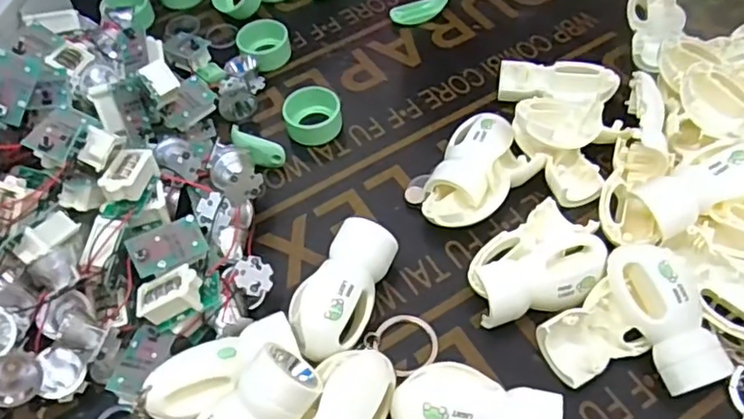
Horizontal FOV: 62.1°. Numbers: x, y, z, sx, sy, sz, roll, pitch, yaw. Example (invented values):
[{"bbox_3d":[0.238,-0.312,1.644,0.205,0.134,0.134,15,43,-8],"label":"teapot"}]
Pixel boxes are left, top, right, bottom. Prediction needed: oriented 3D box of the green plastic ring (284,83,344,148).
[{"bbox_3d":[-0.034,-0.055,0.363,0.032,0.018,0.032,-2,54,3],"label":"green plastic ring"}]

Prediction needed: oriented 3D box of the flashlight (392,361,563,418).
[{"bbox_3d":[0.042,0.084,0.251,0.064,0.028,0.032,16,57,16],"label":"flashlight"}]

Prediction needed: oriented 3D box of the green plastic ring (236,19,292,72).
[{"bbox_3d":[-0.069,-0.107,0.403,0.032,0.018,0.034,-2,54,3],"label":"green plastic ring"}]

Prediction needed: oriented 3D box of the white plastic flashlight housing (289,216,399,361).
[{"bbox_3d":[-0.013,0.039,0.288,0.029,0.029,0.068,19,58,18],"label":"white plastic flashlight housing"}]

